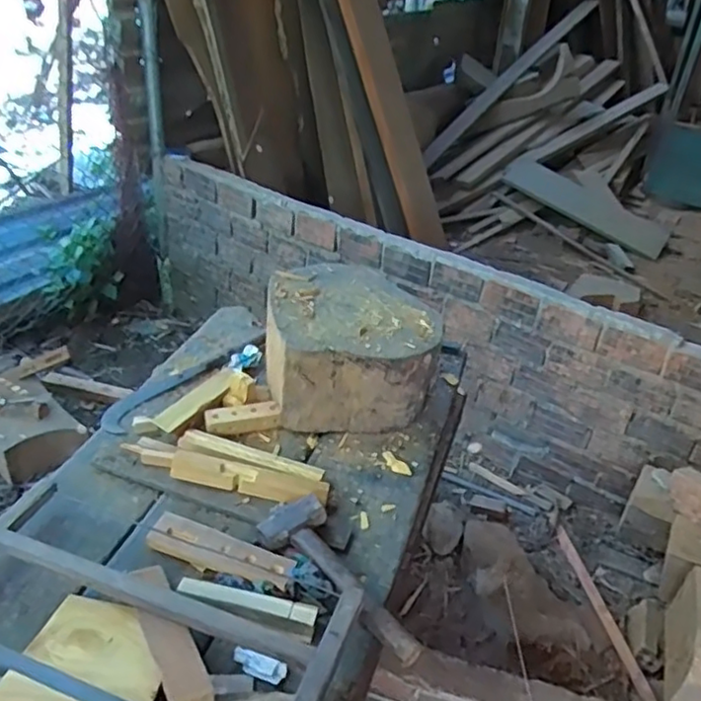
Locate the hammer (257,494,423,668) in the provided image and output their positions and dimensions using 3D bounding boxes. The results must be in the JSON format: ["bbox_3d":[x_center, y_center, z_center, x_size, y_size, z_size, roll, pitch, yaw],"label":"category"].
[{"bbox_3d":[-0.009,0.349,1.016,0.104,0.039,0.327,-25,44,-39],"label":"hammer"}]

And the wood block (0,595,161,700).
[{"bbox_3d":[-0.346,0.425,0.873,0.199,0.036,0.199,12,33,8],"label":"wood block"}]

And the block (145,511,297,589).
[{"bbox_3d":[-0.212,0.326,1.047,0.250,0.026,0.060,15,34,13],"label":"block"}]

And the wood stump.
[{"bbox_3d":[-0.004,-0.020,1.448,0.357,0.184,0.398,0,34,-10],"label":"wood stump"}]

